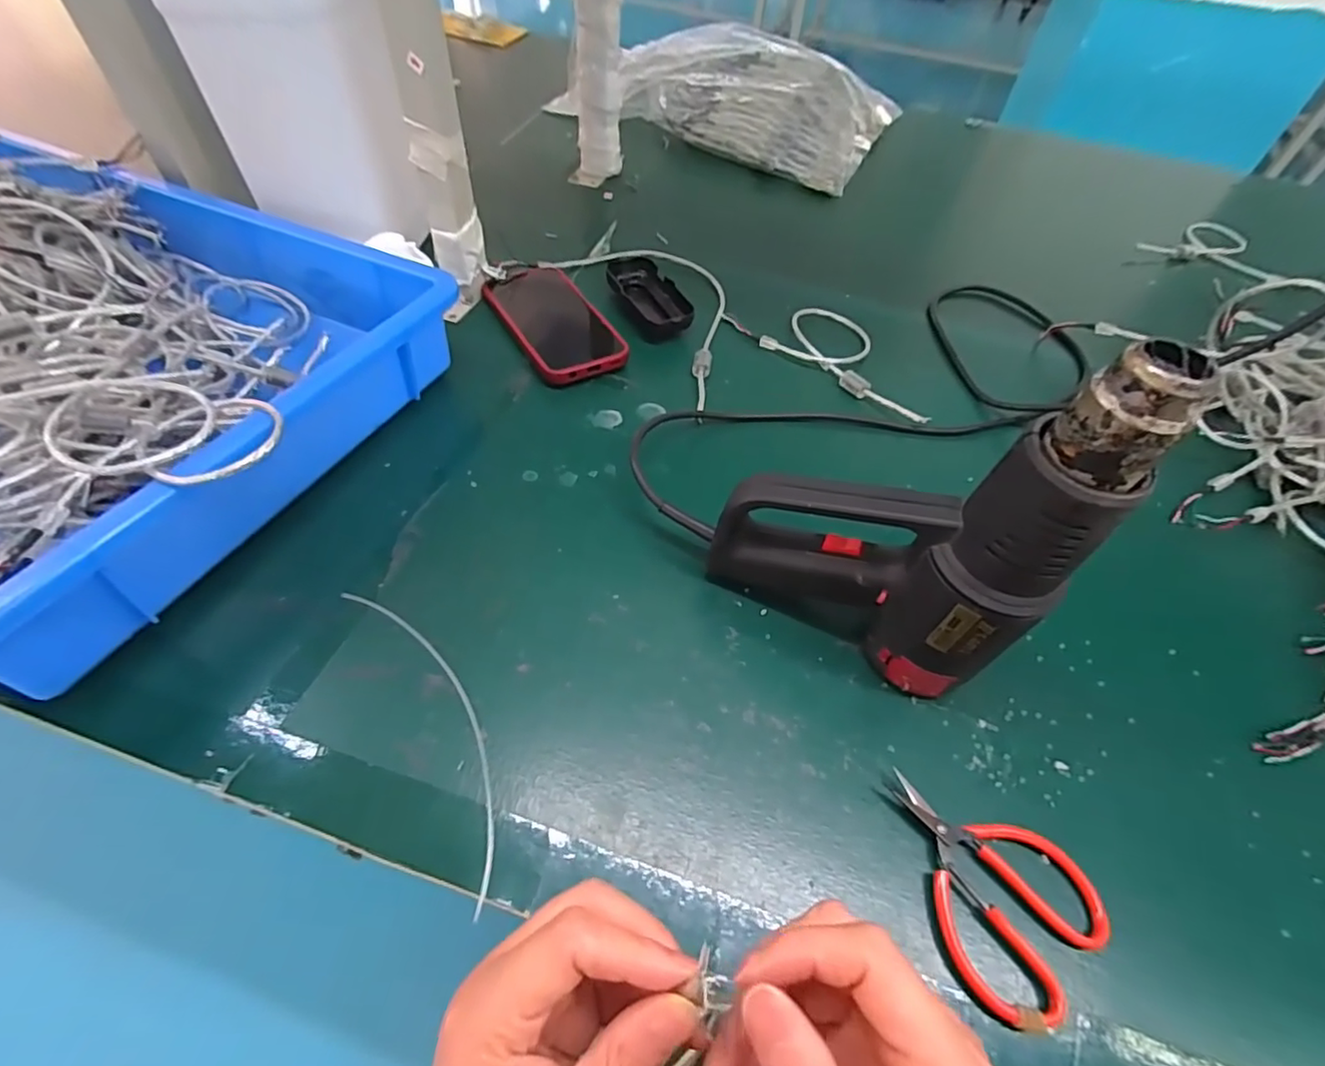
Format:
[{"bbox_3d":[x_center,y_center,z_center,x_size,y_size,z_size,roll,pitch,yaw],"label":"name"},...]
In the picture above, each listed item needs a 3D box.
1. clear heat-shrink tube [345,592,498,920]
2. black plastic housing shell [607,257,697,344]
[{"bbox_3d":[-0.128,0.104,0.338,0.037,0.008,0.202,-26,59,-21],"label":"clear heat-shrink tube"},{"bbox_3d":[-0.013,-0.229,0.590,0.050,0.028,0.114,-22,58,-19],"label":"black plastic housing shell"}]

